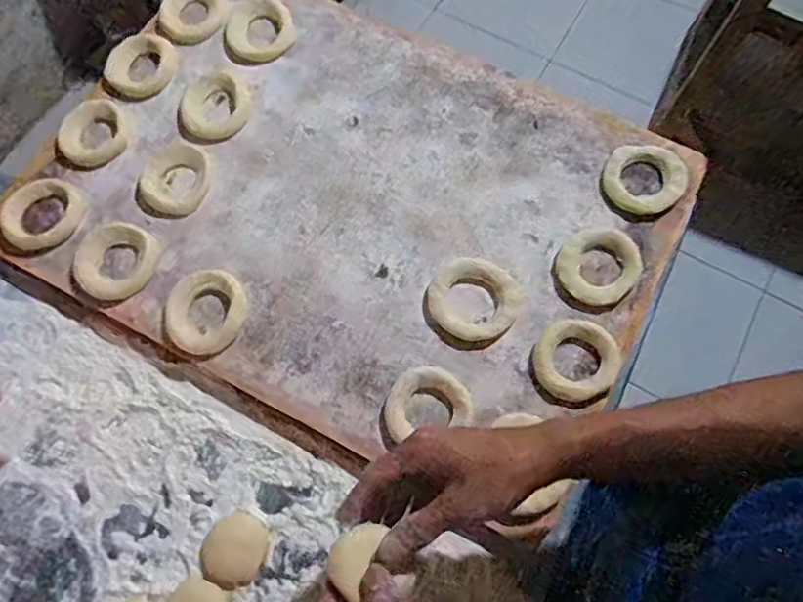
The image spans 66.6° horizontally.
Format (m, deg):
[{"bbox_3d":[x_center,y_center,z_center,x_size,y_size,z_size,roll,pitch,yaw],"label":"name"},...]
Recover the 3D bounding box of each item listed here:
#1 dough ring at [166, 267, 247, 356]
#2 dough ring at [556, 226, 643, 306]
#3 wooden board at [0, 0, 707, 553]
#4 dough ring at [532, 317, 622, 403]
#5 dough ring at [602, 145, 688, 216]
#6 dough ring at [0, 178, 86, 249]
[{"bbox_3d":[-0.178,0.009,0.560,0.069,0.012,0.076,30,75,10],"label":"dough ring"},{"bbox_3d":[0.184,-0.036,0.564,0.070,0.014,0.081,39,77,13],"label":"dough ring"},{"bbox_3d":[-0.050,-0.102,0.605,0.588,0.023,0.415,27,74,10],"label":"wooden board"},{"bbox_3d":[0.154,0.050,0.535,0.068,0.018,0.072,0,72,1],"label":"dough ring"},{"bbox_3d":[0.239,-0.123,0.598,0.075,0.011,0.083,38,76,12],"label":"dough ring"},{"bbox_3d":[-0.347,-0.085,0.591,0.062,0.013,0.073,30,75,10],"label":"dough ring"}]

